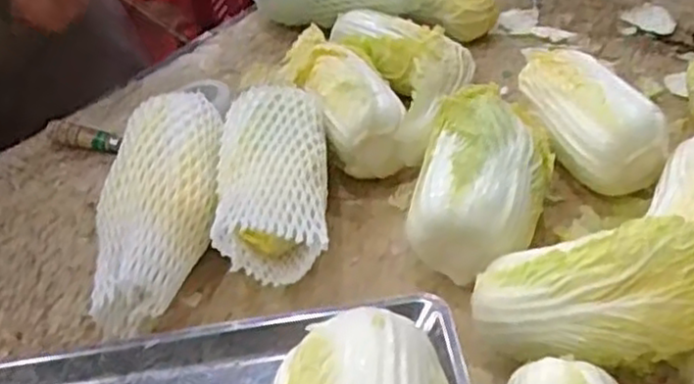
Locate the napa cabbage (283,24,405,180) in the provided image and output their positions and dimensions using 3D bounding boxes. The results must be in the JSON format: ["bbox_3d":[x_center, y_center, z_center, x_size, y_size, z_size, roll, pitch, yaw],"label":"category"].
[{"bbox_3d":[-0.010,-0.100,0.816,0.083,0.097,0.215,-18,44,-13],"label":"napa cabbage"}]

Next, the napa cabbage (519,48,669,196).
[{"bbox_3d":[0.237,-0.074,0.755,0.081,0.095,0.191,-18,43,-13],"label":"napa cabbage"}]

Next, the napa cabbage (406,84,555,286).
[{"bbox_3d":[0.130,-0.012,0.693,0.116,0.108,0.206,7,44,14],"label":"napa cabbage"}]

